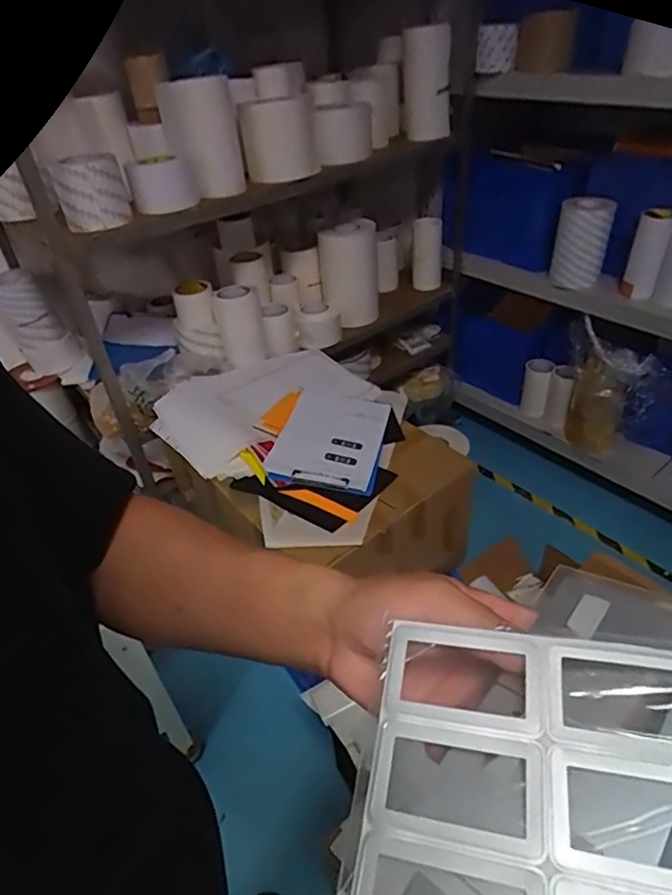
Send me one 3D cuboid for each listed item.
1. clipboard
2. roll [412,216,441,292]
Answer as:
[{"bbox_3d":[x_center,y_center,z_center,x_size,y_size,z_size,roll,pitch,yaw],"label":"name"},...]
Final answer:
[{"bbox_3d":[-0.010,-0.026,1.201,0.221,0.014,0.329,6,40,13],"label":"clipboard"},{"bbox_3d":[0.299,-0.631,1.794,0.090,0.204,0.090,-3,39,2],"label":"roll"}]

